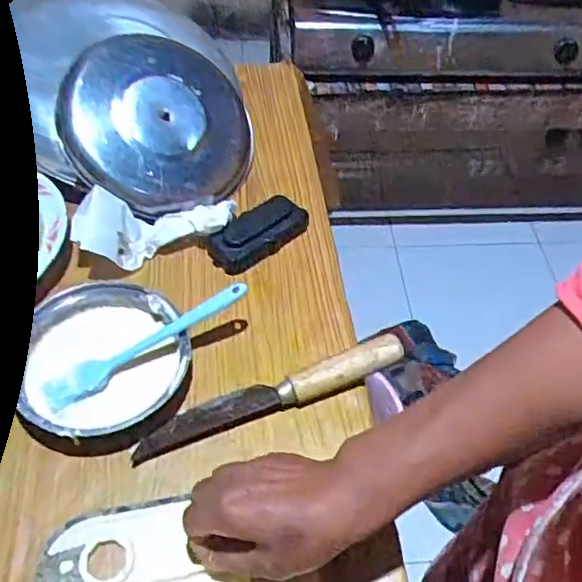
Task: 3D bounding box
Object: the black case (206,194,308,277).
[{"bbox_3d":[-0.033,-0.059,0.623,0.104,0.030,0.048,-34,61,-25],"label":"black case"}]

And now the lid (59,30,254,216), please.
[{"bbox_3d":[-0.135,-0.179,0.644,0.190,0.024,0.200,5,77,-22],"label":"lid"}]

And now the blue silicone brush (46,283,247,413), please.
[{"bbox_3d":[-0.123,0.043,0.520,0.188,0.012,0.030,-30,58,-6],"label":"blue silicone brush"}]

